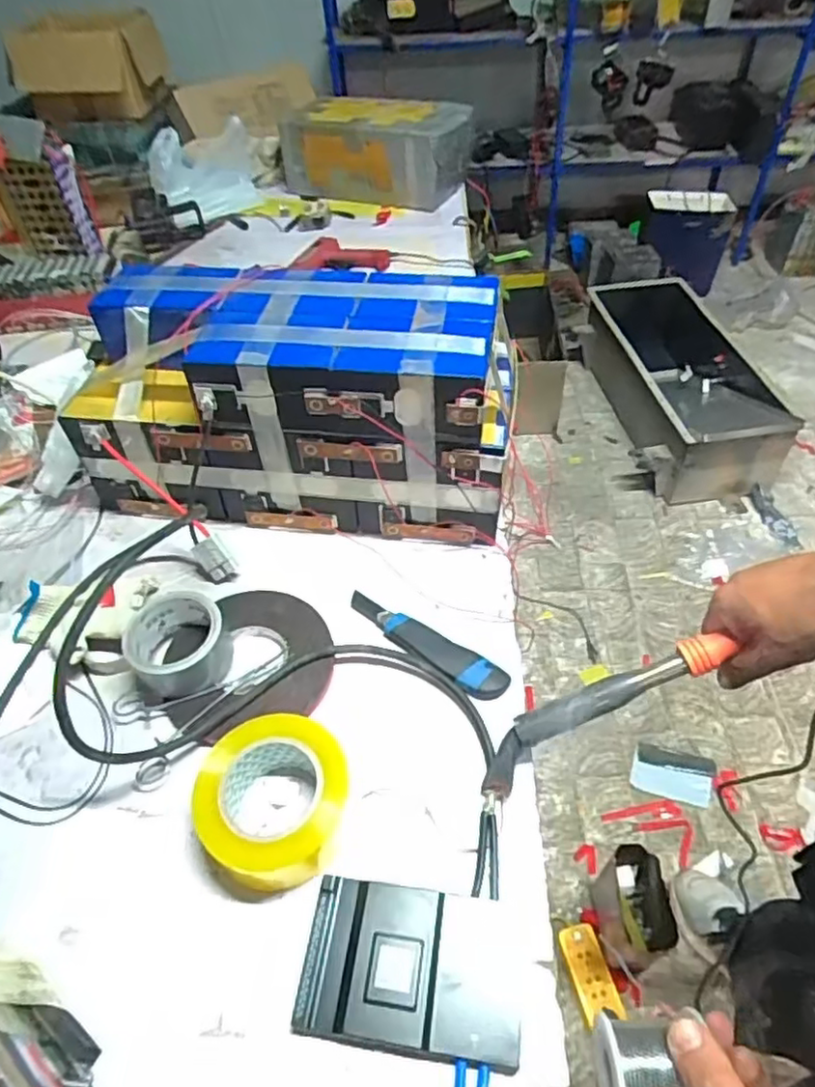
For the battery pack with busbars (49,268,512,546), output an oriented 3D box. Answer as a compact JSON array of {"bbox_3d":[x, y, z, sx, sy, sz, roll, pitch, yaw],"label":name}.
[{"bbox_3d":[-0.128,-0.161,0.770,0.486,0.233,0.199,6,49,9],"label":"battery pack with busbars"}]

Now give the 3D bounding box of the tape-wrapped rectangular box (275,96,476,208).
[{"bbox_3d":[-0.086,-0.915,1.519,0.431,0.163,0.195,10,50,12],"label":"tape-wrapped rectangular box"}]

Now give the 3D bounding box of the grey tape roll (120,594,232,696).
[{"bbox_3d":[-0.229,0.102,0.652,0.096,0.058,0.093,-15,50,-10],"label":"grey tape roll"}]

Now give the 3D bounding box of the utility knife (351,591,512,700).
[{"bbox_3d":[0.016,0.102,0.678,0.192,0.015,0.042,30,57,26],"label":"utility knife"}]

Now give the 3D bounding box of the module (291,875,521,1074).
[{"bbox_3d":[0.003,0.316,0.488,0.157,0.021,0.102,4,49,7],"label":"module"}]

